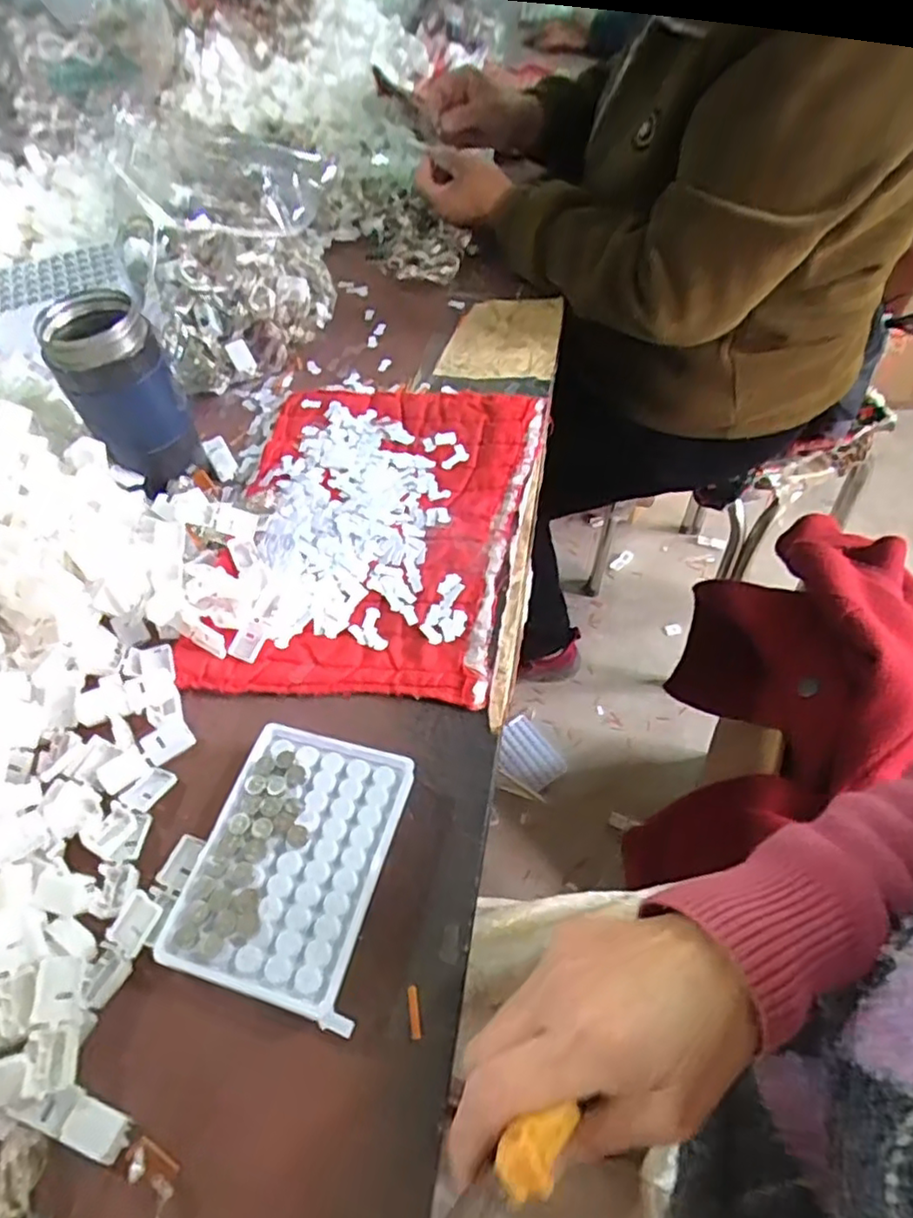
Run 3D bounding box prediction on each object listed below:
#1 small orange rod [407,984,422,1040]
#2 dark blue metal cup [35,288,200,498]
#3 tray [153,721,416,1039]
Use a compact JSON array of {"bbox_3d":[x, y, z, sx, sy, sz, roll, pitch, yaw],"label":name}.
[{"bbox_3d":[-0.021,0.195,0.321,0.005,0.004,0.022,-8,54,-1],"label":"small orange rod"},{"bbox_3d":[-0.245,-0.158,0.493,0.073,0.124,0.062,-31,58,-17],"label":"dark blue metal cup"},{"bbox_3d":[-0.087,0.134,0.357,0.095,0.024,0.130,10,56,12],"label":"tray"}]

